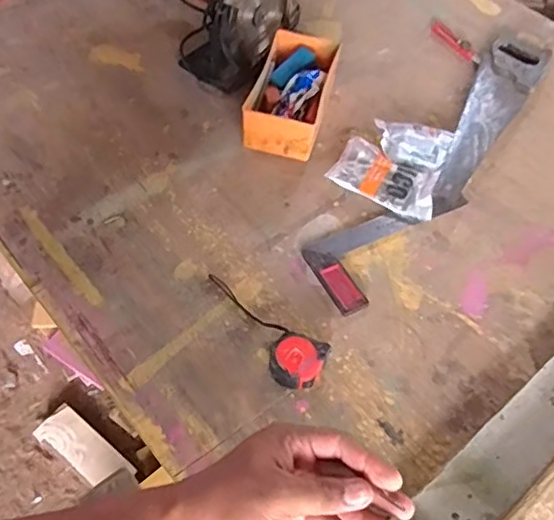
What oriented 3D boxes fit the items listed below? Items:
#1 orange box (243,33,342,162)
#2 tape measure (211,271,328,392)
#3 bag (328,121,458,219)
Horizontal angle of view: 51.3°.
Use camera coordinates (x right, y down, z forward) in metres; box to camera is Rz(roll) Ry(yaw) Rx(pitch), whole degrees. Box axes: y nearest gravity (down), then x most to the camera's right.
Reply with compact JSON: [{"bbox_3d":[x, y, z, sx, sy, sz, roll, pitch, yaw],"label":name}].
[{"bbox_3d":[0.030,-0.292,1.013,0.124,0.077,0.255,13,53,4],"label":"orange box"},{"bbox_3d":[-0.029,0.090,0.749,0.205,0.036,0.072,35,57,20],"label":"tape measure"},{"bbox_3d":[0.195,-0.164,0.961,0.171,0.035,0.200,22,54,11],"label":"bag"}]

